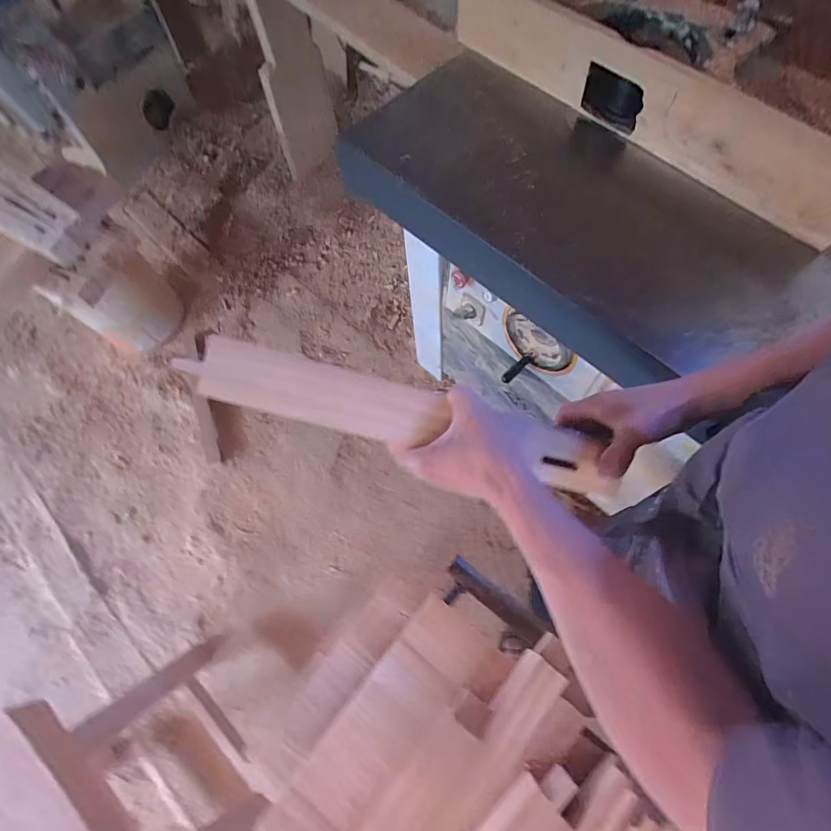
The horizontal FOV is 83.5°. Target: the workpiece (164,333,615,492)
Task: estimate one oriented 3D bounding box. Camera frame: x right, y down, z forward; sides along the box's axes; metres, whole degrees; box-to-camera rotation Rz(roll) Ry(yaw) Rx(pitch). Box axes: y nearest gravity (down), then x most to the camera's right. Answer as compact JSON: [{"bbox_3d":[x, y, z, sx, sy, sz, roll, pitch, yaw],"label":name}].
[{"bbox_3d":[-0.006,-0.001,0.466,0.418,0.026,0.062,14,68,-6],"label":"workpiece"}]

